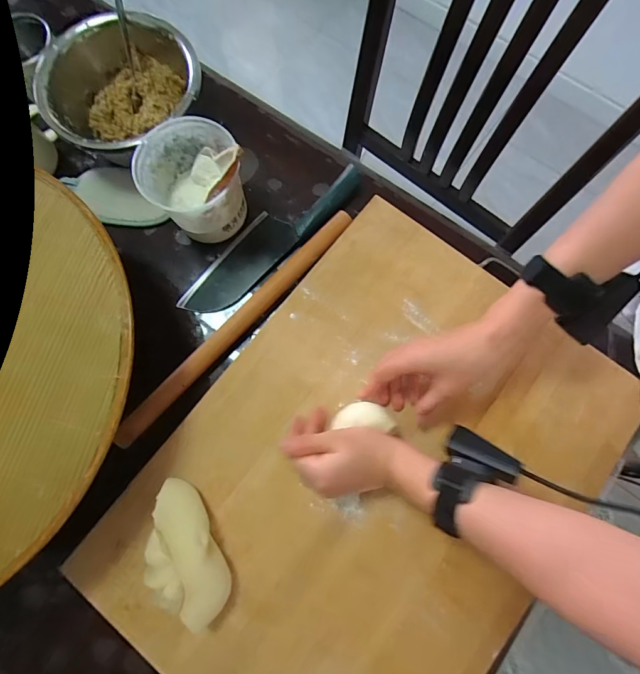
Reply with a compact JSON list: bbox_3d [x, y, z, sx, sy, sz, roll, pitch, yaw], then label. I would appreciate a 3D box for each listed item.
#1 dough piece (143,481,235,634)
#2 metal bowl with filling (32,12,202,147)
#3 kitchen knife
[{"bbox_3d":[-0.136,0.216,0.389,0.061,0.053,0.133,-33,80,-6],"label":"dough piece"},{"bbox_3d":[-0.252,-0.312,0.500,0.183,0.094,0.186,0,78,1],"label":"metal bowl with filling"},{"bbox_3d":[-0.062,-0.132,0.513,0.285,0.016,0.071,-44,81,-8],"label":"kitchen knife"}]

